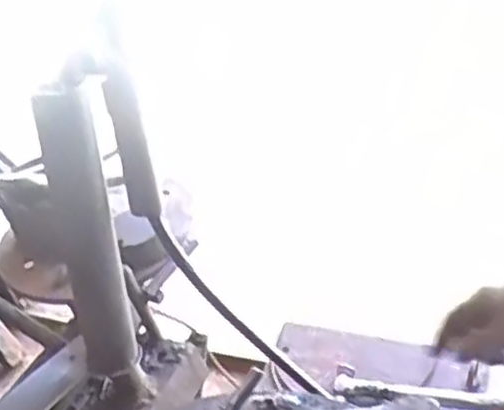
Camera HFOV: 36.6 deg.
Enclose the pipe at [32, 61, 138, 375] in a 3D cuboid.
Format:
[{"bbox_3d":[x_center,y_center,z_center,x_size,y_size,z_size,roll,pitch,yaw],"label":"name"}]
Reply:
[{"bbox_3d":[-0.150,0.027,0.692,0.051,0.312,0.043,-15,36,-14],"label":"pipe"}]

